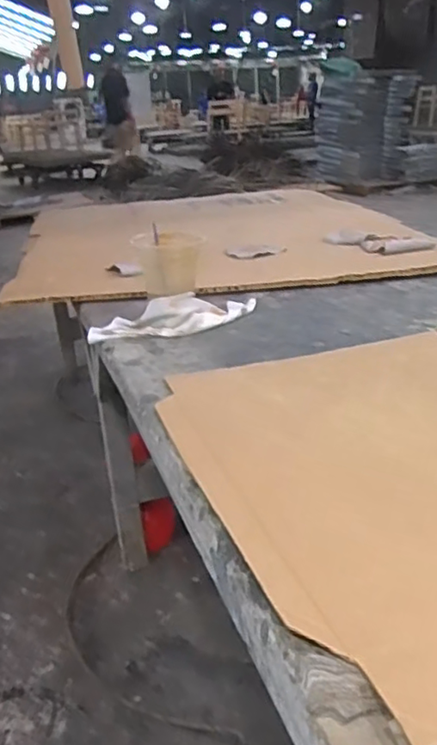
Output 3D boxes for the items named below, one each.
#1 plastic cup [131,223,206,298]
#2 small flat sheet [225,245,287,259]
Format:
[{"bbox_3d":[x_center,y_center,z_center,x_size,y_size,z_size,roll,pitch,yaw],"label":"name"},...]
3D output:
[{"bbox_3d":[-0.076,-0.152,0.968,0.082,0.131,0.099,-12,25,-20],"label":"plastic cup"},{"bbox_3d":[0.084,-0.280,1.402,0.134,0.016,0.070,-12,25,-20],"label":"small flat sheet"}]

